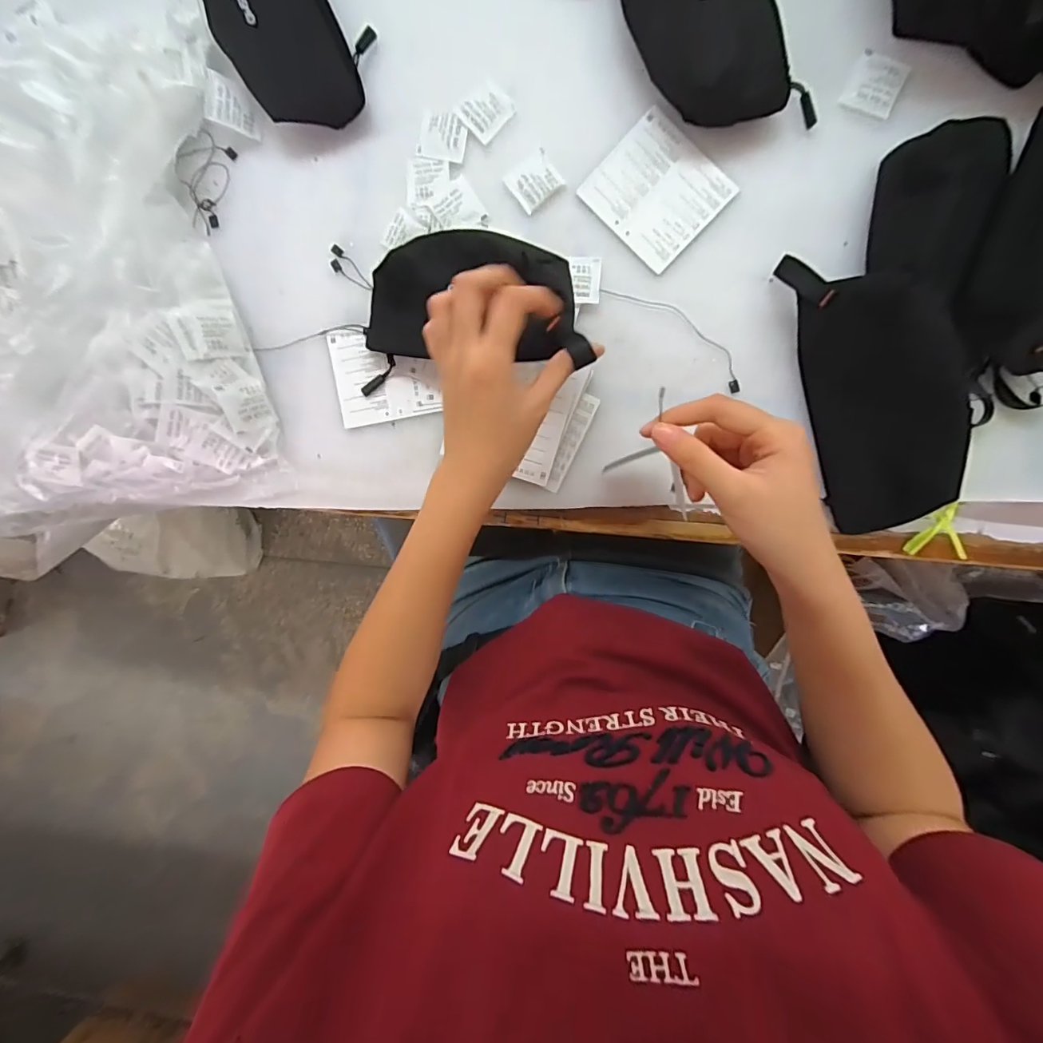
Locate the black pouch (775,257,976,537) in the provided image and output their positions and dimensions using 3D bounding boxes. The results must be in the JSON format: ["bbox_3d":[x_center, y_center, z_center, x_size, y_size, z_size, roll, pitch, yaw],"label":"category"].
[{"bbox_3d":[0.267,-0.102,0.355,0.096,0.020,0.211,-10,97,45],"label":"black pouch"}]

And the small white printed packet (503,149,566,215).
[{"bbox_3d":[0.011,-0.291,0.405,0.040,0.004,0.036,-37,90,10],"label":"small white printed packet"}]

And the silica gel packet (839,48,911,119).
[{"bbox_3d":[0.275,-0.339,0.365,0.039,0.004,0.041,25,99,5],"label":"silica gel packet"}]

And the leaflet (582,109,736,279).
[{"bbox_3d":[0.114,-0.277,0.393,0.091,0.004,0.099,-45,89,10],"label":"leaflet"}]

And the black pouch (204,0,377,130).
[{"bbox_3d":[-0.208,-0.430,0.402,0.105,0.033,0.188,-36,90,10],"label":"black pouch"}]

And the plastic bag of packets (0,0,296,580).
[{"bbox_3d":[-0.433,-0.217,0.416,0.353,0.108,0.436,-7,95,9],"label":"plastic bag of packets"}]

